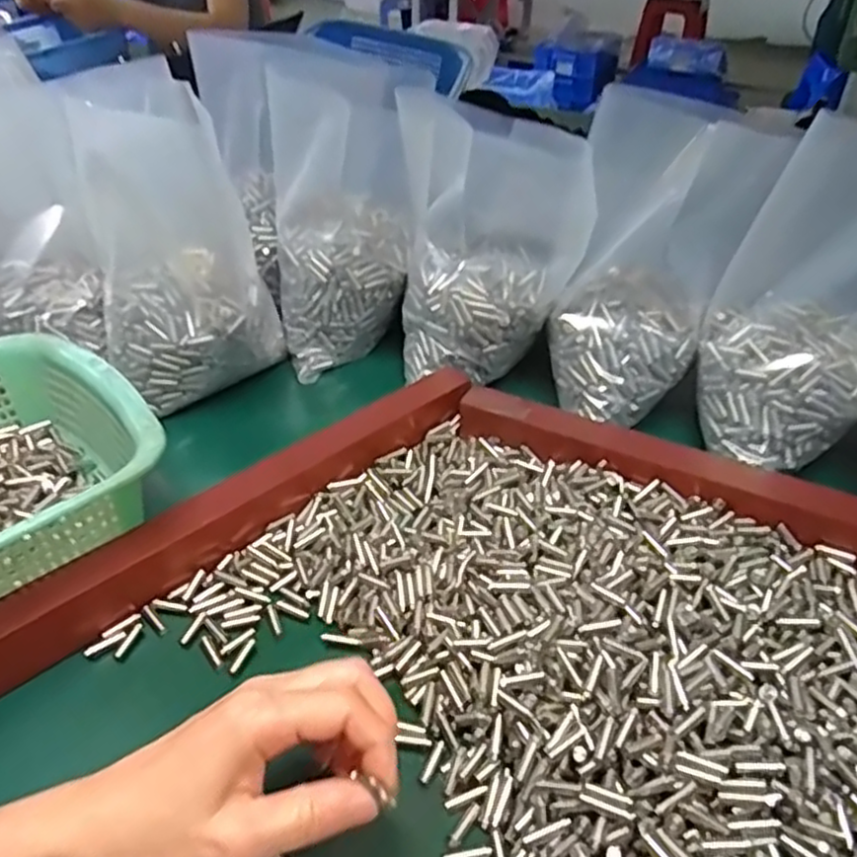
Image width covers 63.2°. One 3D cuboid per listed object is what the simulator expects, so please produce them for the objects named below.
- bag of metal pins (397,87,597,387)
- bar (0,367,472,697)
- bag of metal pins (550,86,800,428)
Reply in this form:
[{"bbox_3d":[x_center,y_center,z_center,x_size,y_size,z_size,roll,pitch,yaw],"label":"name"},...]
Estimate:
[{"bbox_3d":[0.043,-0.137,0.531,0.125,0.180,0.097,-5,41,-5],"label":"bag of metal pins"},{"bbox_3d":[-0.127,0.055,0.427,0.396,0.038,0.034,-30,49,-30],"label":"bar"},{"bbox_3d":[0.153,-0.115,0.483,0.116,0.185,0.115,12,43,14],"label":"bag of metal pins"}]

